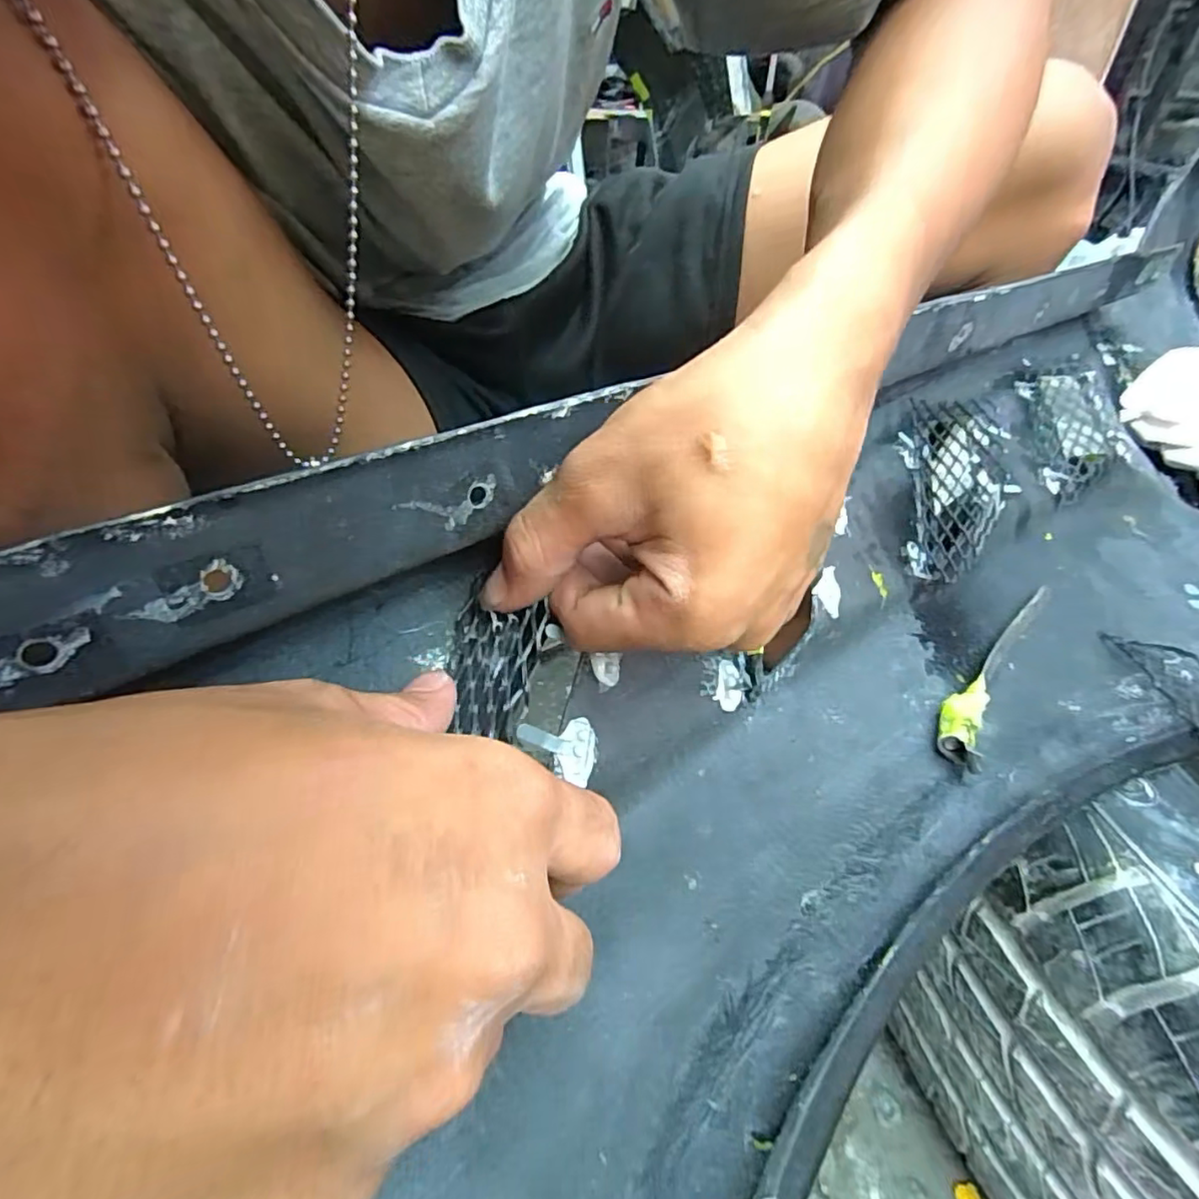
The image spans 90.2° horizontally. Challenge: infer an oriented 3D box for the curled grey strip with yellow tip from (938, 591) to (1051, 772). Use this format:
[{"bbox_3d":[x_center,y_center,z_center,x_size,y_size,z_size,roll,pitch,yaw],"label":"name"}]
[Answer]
[{"bbox_3d":[0.192,0.030,0.291,0.021,0.017,0.141,30,45,28],"label":"curled grey strip with yellow tip"}]

